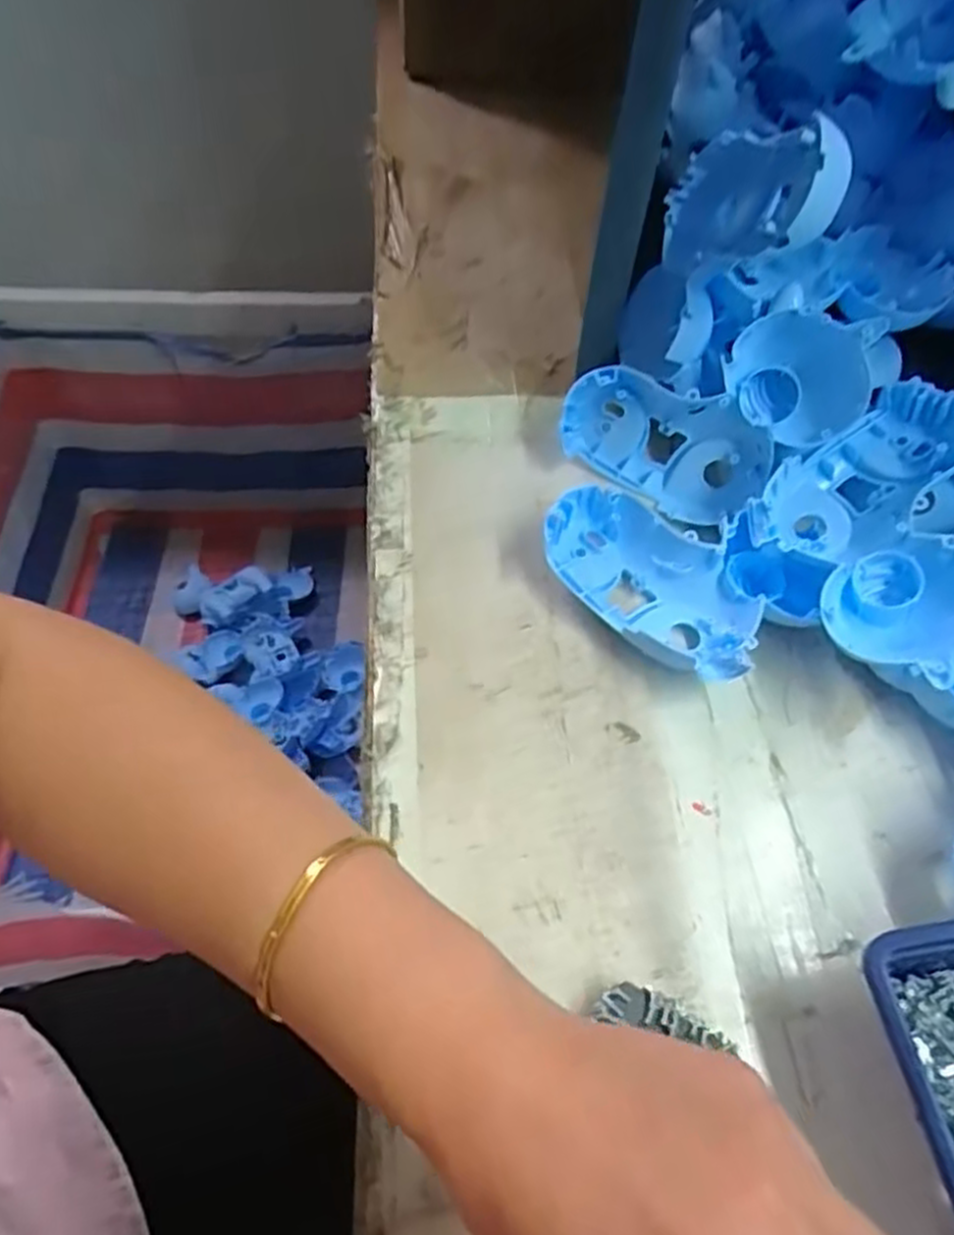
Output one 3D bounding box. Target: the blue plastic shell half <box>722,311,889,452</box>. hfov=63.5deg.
[{"bbox_3d":[0.167,-0.126,0.401,0.068,0.064,0.023,28,30,18],"label":"blue plastic shell half"}]

